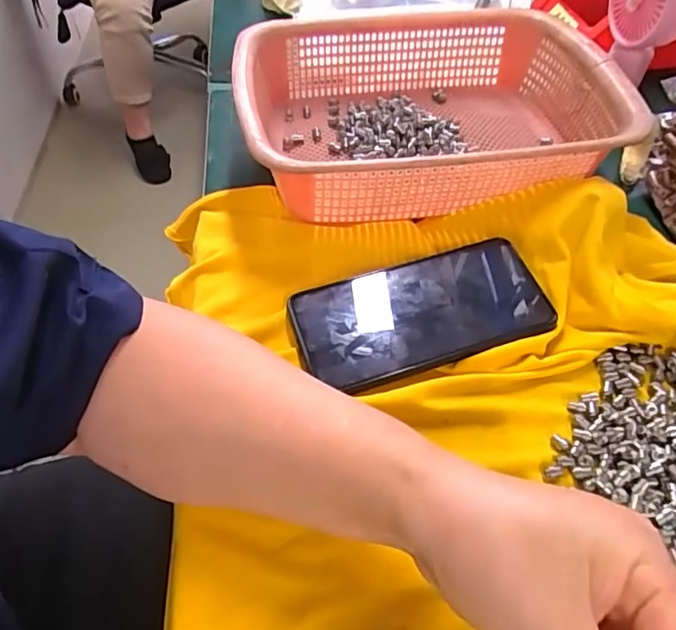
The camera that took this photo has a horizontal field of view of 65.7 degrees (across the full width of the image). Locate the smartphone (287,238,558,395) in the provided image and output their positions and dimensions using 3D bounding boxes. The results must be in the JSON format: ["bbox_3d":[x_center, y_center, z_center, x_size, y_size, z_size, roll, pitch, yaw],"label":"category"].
[{"bbox_3d":[0.054,-0.002,0.339,0.160,0.015,0.076,-14,54,-11],"label":"smartphone"}]

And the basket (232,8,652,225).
[{"bbox_3d":[0.070,-0.167,0.428,0.284,0.073,0.214,-5,53,-4],"label":"basket"}]

